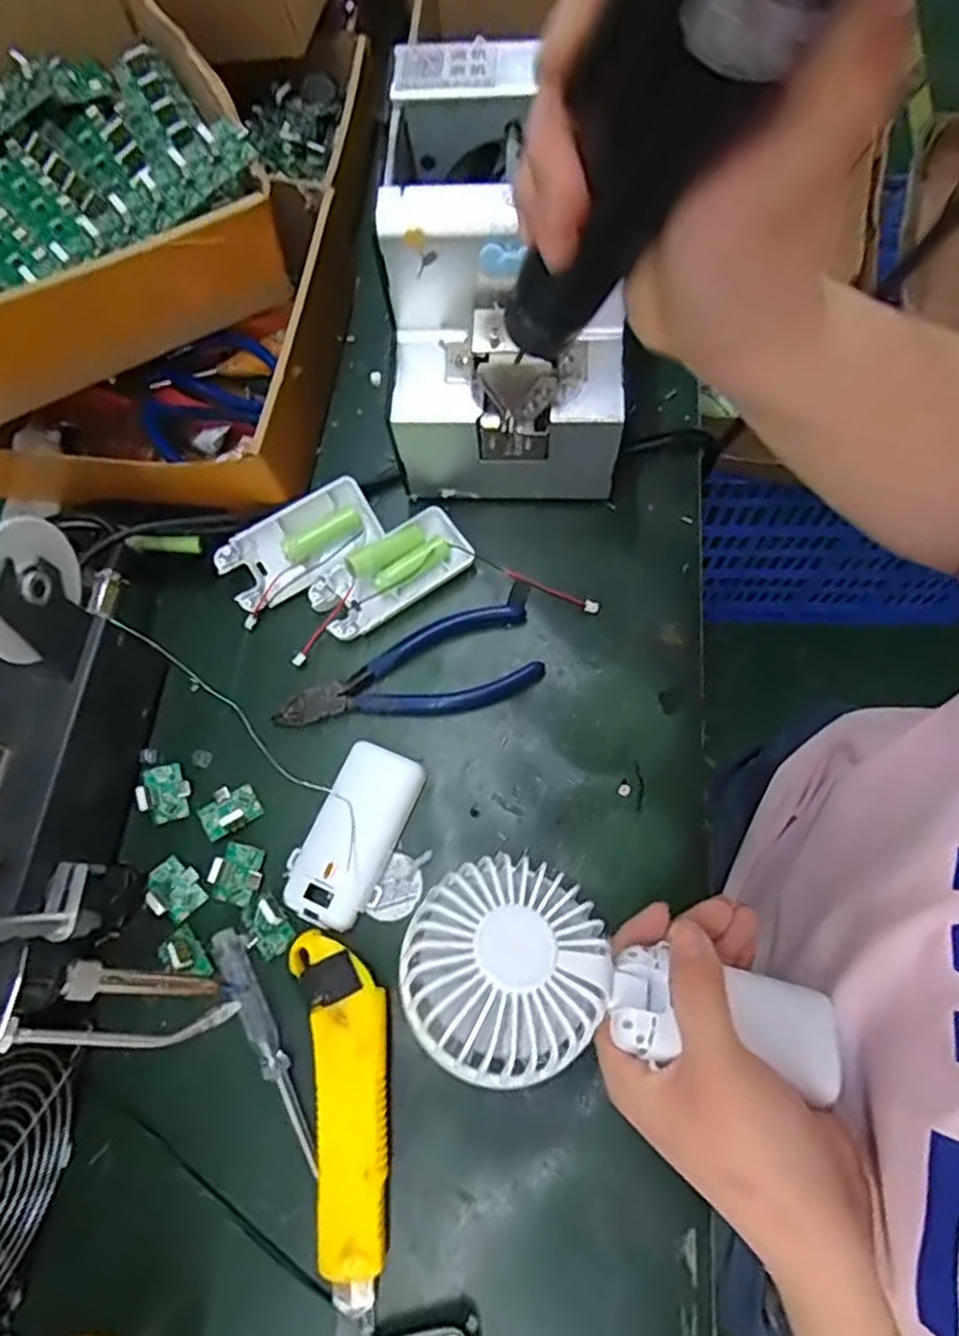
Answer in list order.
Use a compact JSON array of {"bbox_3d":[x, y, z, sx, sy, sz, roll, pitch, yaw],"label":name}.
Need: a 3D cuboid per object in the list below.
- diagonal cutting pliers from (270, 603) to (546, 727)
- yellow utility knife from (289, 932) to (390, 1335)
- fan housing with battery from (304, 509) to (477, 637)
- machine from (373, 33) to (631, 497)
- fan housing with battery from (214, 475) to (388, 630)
[{"bbox_3d":[-0.041,0.004,0.401,0.147,0.009,0.056,-16,71,-1],"label":"diagonal cutting pliers"},{"bbox_3d":[-0.058,0.206,0.332,0.041,0.018,0.158,-12,71,1],"label":"yellow utility knife"},{"bbox_3d":[-0.052,-0.057,0.416,0.093,0.023,0.045,-34,72,-7],"label":"fan housing with battery"},{"bbox_3d":[0.017,-0.202,0.396,0.122,0.152,0.166,2,72,5],"label":"machine"},{"bbox_3d":[-0.106,-0.072,0.423,0.095,0.025,0.049,-31,72,-6],"label":"fan housing with battery"}]

